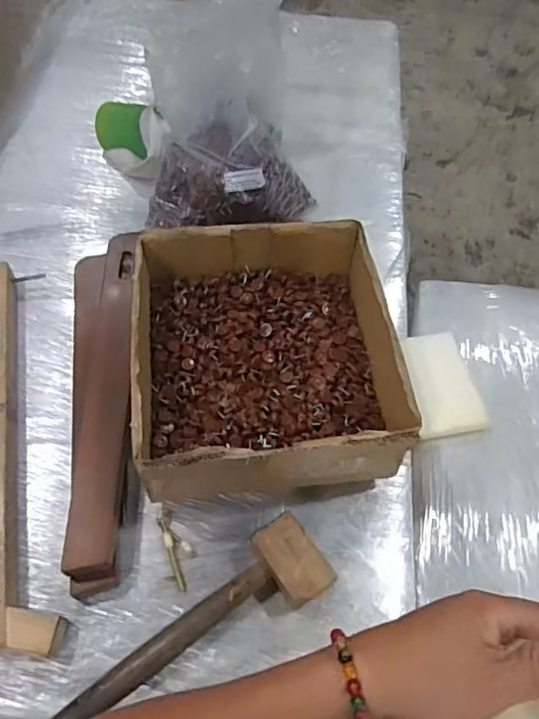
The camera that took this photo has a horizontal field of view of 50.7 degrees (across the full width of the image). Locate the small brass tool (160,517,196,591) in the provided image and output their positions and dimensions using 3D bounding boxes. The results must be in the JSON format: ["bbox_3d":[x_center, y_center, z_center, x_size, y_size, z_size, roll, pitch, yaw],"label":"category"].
[{"bbox_3d":[-0.099,0.210,0.628,0.028,0.007,0.078,-19,62,-13],"label":"small brass tool"}]

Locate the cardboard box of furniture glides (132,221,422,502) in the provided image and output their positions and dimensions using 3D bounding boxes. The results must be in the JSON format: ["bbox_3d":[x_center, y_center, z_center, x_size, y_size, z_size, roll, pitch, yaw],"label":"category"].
[{"bbox_3d":[-0.008,-0.010,0.689,0.282,0.138,0.315,-4,60,-5],"label":"cardboard box of furniture glides"}]

